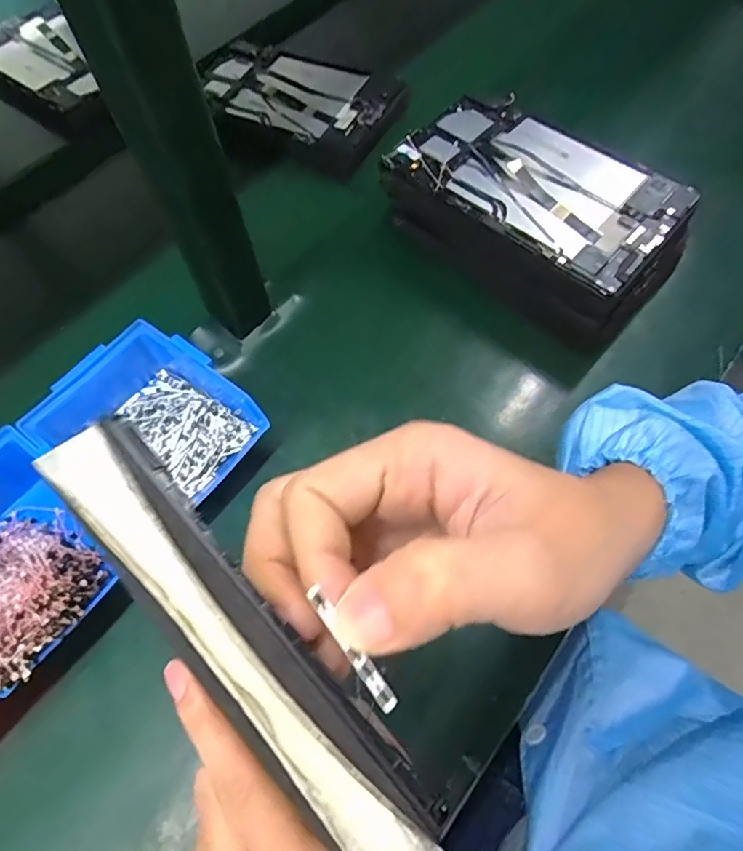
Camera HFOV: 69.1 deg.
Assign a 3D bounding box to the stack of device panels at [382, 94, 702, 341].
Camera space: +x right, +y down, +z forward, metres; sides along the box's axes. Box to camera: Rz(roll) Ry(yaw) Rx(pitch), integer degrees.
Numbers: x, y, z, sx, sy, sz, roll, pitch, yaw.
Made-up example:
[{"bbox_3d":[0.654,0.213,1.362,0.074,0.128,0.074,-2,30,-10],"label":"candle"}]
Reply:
[{"bbox_3d":[0.148,-0.196,0.501,0.254,0.073,0.157,39,70,20],"label":"stack of device panels"}]

